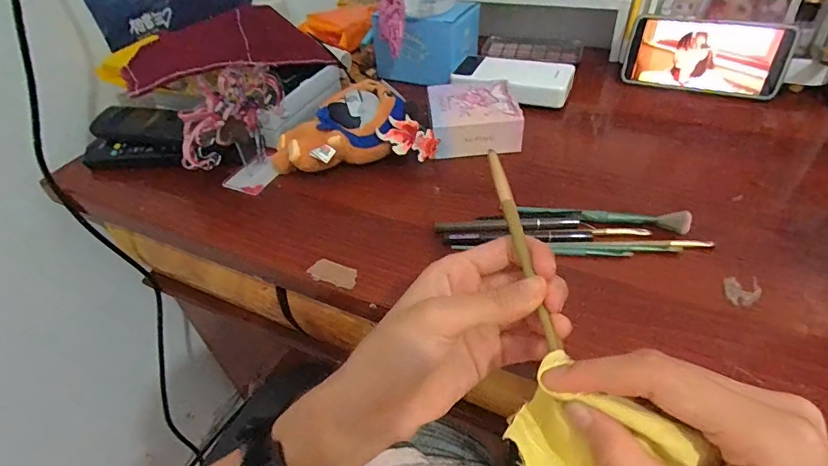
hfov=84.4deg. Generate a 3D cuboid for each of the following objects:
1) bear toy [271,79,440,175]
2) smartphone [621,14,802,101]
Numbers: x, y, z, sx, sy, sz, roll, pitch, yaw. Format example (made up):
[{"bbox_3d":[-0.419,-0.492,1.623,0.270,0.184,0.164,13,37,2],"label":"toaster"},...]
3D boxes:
[{"bbox_3d":[-0.068,-0.110,0.481,0.166,0.053,0.090,-13,43,-8],"label":"bear toy"},{"bbox_3d":[0.344,-0.209,0.541,0.166,0.081,0.008,16,29,20],"label":"smartphone"}]

